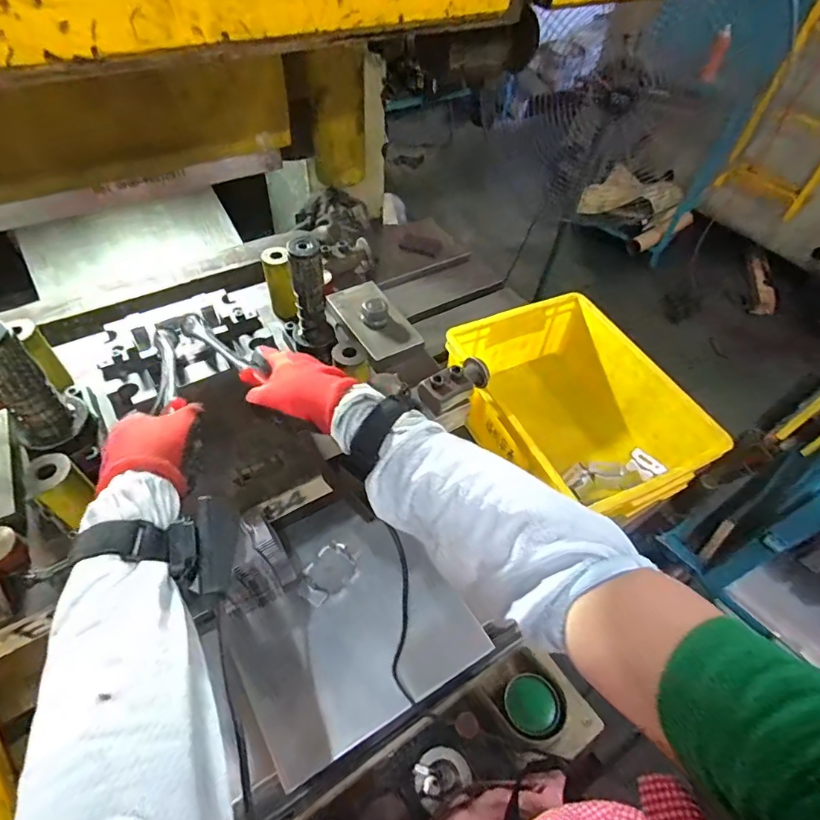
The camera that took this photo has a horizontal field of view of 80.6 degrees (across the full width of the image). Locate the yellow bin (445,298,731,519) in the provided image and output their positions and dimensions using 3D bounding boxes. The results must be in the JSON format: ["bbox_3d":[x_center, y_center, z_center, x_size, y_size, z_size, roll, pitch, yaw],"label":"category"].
[{"bbox_3d":[0.239,0.005,0.737,0.271,0.149,0.351,-23,57,-21],"label":"yellow bin"}]

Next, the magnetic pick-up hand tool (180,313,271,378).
[{"bbox_3d":[-0.201,-0.072,0.522,0.126,0.017,0.033,31,56,23],"label":"magnetic pick-up hand tool"}]

